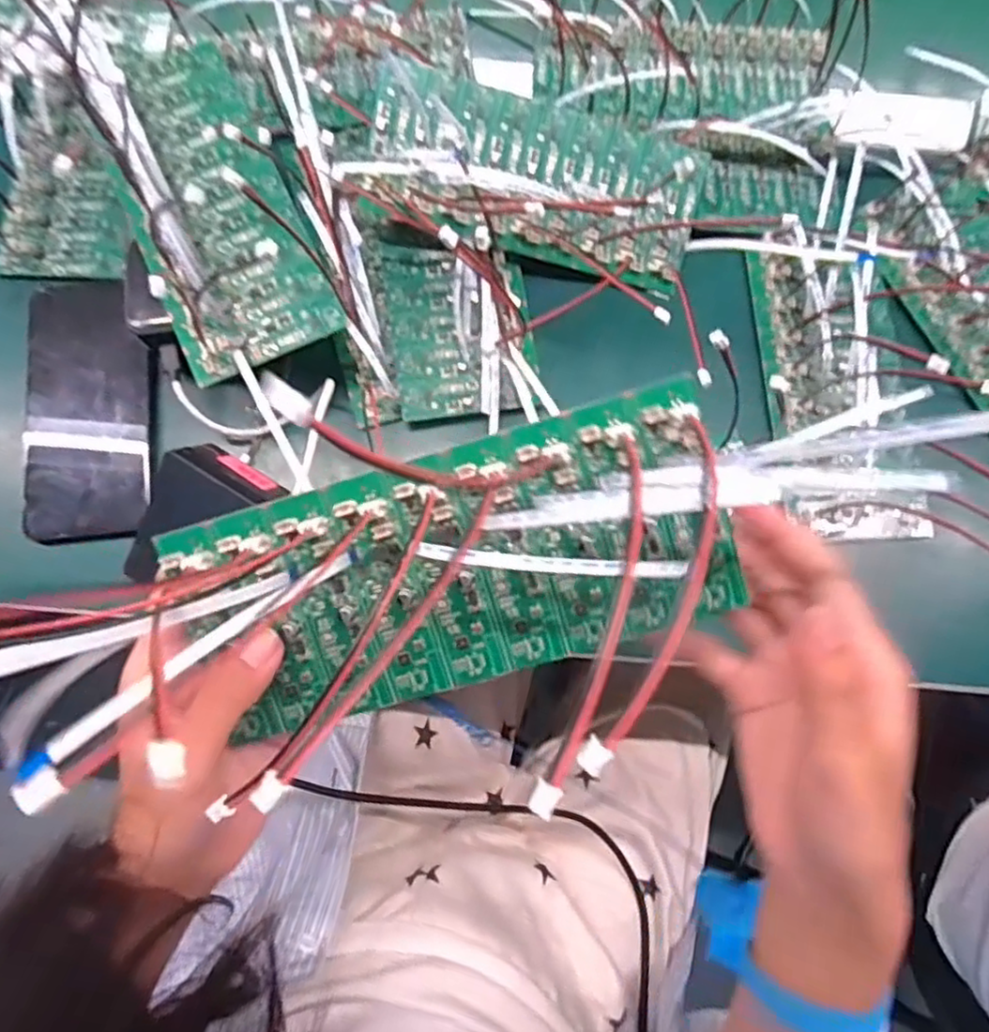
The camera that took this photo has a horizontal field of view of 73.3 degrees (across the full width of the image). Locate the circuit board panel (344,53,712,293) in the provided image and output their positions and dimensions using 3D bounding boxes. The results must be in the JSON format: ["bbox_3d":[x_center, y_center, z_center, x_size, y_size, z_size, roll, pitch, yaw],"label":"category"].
[{"bbox_3d":[0.025,-0.200,0.394,0.197,0.011,0.085,12,98,-10],"label":"circuit board panel"}]

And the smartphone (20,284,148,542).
[{"bbox_3d":[-0.238,-0.062,0.389,0.070,0.011,0.152,-1,82,-4],"label":"smartphone"}]

